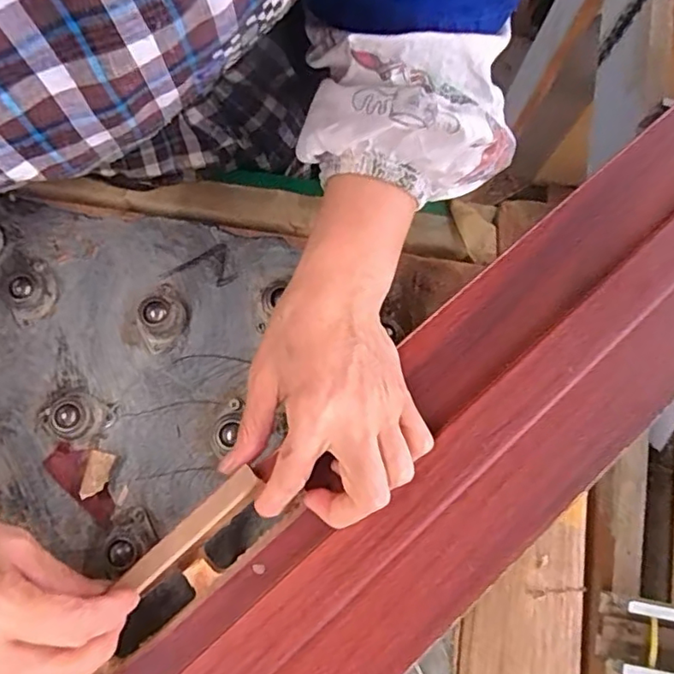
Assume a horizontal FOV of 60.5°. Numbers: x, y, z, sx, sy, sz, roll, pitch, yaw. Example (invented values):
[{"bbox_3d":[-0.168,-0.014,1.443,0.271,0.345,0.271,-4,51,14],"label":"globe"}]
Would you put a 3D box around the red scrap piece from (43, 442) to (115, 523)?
[{"bbox_3d":[-0.154,0.088,0.350,0.052,0.004,0.024,43,79,9],"label":"red scrap piece"}]

